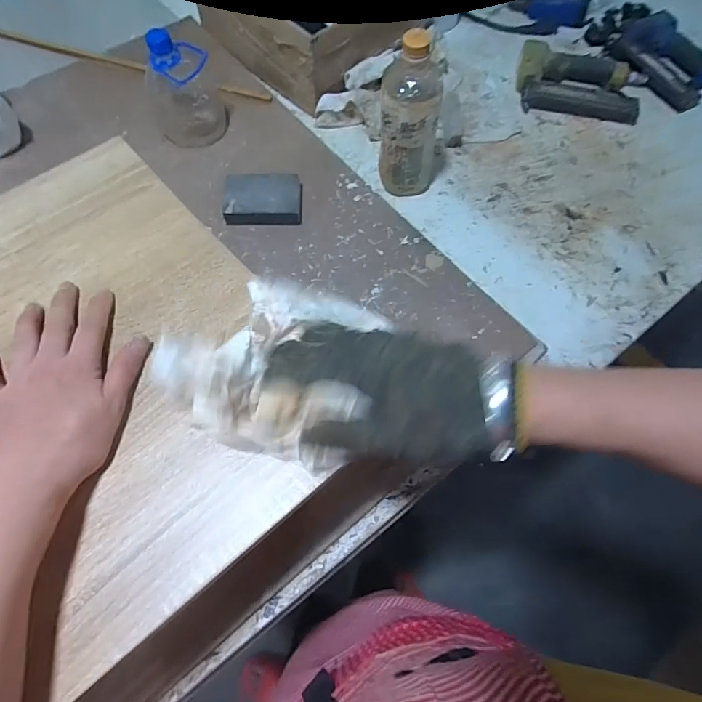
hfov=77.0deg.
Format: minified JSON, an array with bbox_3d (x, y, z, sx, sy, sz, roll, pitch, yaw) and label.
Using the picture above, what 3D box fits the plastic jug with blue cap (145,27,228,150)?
[{"bbox_3d":[-0.236,-0.366,0.612,0.109,0.134,0.091,-16,67,-8],"label":"plastic jug with blue cap"}]

